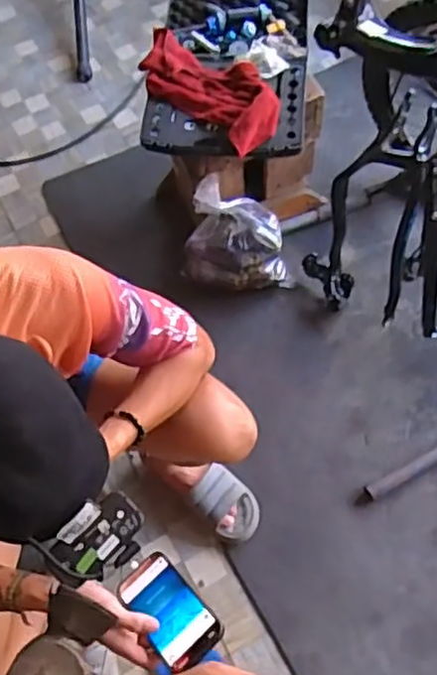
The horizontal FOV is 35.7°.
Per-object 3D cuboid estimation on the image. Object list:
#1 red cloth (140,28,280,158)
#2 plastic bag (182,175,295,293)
[{"bbox_3d":[-0.028,-0.523,1.386,0.168,0.043,0.381,-41,66,-18],"label":"red cloth"},{"bbox_3d":[0.056,-0.221,1.595,0.249,0.220,0.183,20,64,14],"label":"plastic bag"}]

